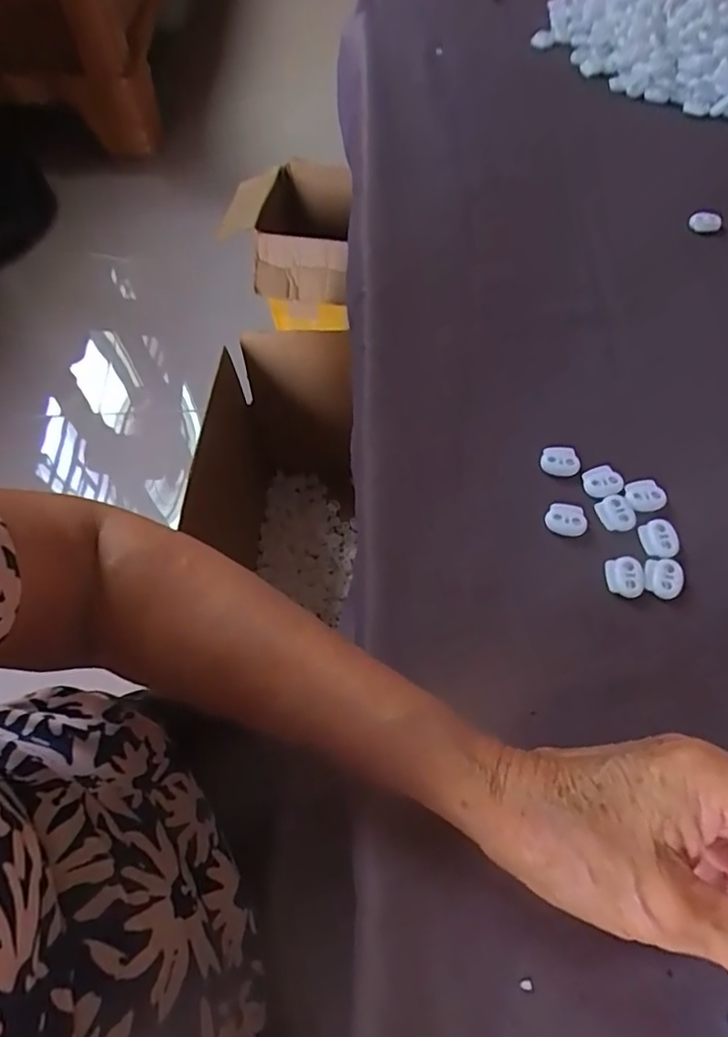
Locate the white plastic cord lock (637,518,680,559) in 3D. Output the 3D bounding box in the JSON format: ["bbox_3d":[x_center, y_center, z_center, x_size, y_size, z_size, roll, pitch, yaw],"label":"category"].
[{"bbox_3d":[0.163,0.010,0.323,0.020,0.004,0.022,-4,60,0],"label":"white plastic cord lock"}]

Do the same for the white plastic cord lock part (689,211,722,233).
[{"bbox_3d":[0.264,-0.229,0.453,0.023,0.006,0.017,22,63,14],"label":"white plastic cord lock part"}]

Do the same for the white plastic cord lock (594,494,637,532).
[{"bbox_3d":[0.144,-0.003,0.333,0.020,0.004,0.022,-18,61,-8],"label":"white plastic cord lock"}]

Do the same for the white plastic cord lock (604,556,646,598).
[{"bbox_3d":[0.139,0.030,0.313,0.020,0.004,0.022,3,61,4],"label":"white plastic cord lock"}]

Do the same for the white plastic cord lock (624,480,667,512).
[{"bbox_3d":[0.162,-0.014,0.337,0.021,0.004,0.018,-4,60,0],"label":"white plastic cord lock"}]

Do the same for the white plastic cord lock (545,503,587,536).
[{"bbox_3d":[0.115,0.000,0.332,0.022,0.004,0.018,13,62,10],"label":"white plastic cord lock"}]

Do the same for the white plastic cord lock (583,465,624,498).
[{"bbox_3d":[0.140,-0.022,0.343,0.022,0.004,0.019,-13,61,-5],"label":"white plastic cord lock"}]

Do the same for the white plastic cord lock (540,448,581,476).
[{"bbox_3d":[0.118,-0.035,0.351,0.022,0.004,0.018,-2,60,1],"label":"white plastic cord lock"}]

